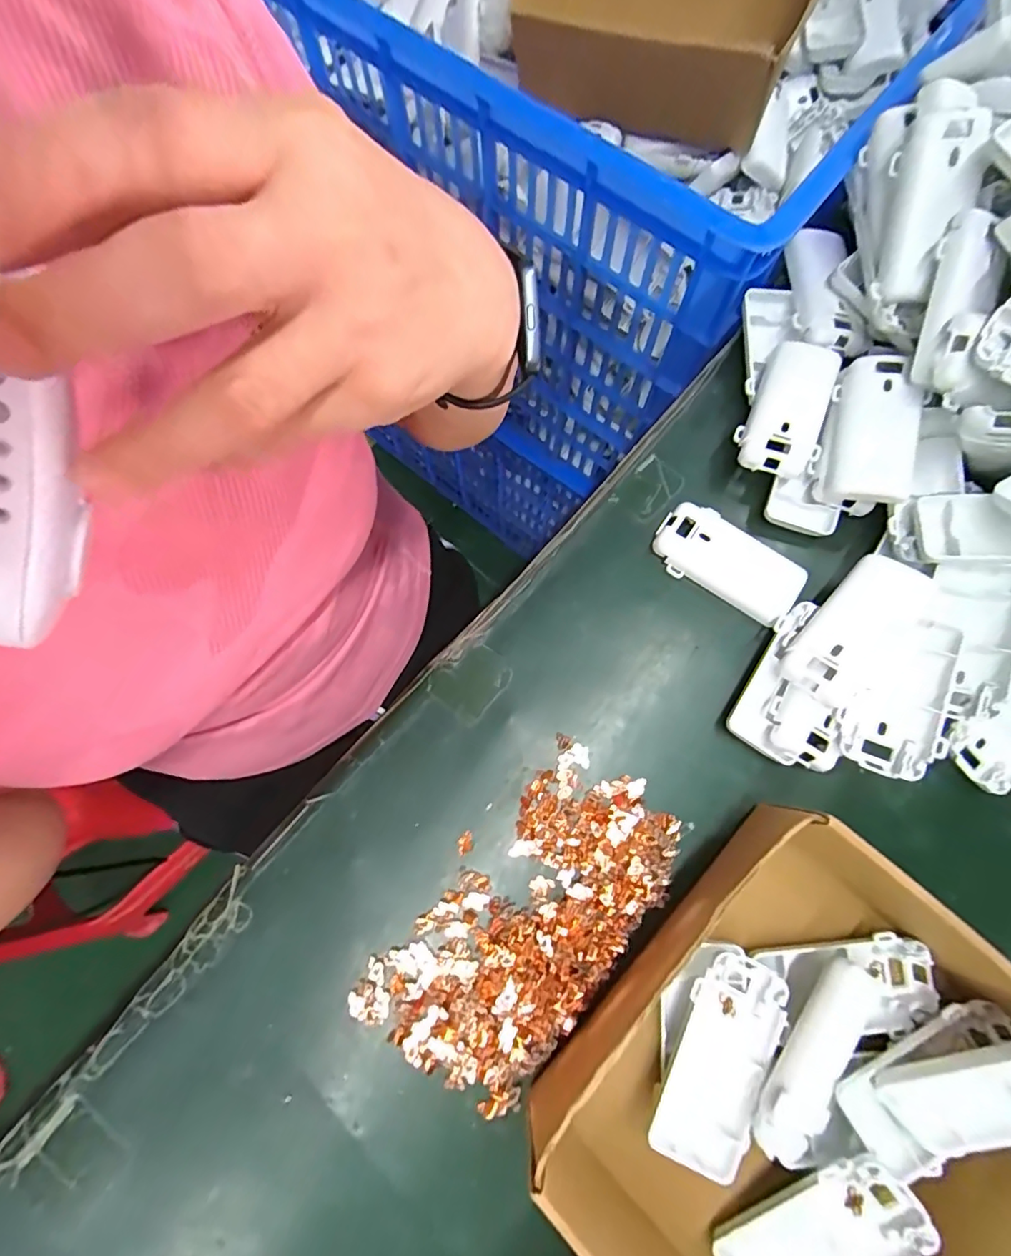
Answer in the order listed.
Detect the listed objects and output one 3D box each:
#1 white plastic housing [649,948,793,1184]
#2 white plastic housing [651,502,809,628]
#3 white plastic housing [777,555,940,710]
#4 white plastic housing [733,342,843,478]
[{"bbox_3d":[0.107,0.214,0.272,0.045,0.016,0.094,24,75,11],"label":"white plastic housing"},{"bbox_3d":[0.142,-0.043,0.351,0.092,0.012,0.045,35,80,9],"label":"white plastic housing"},{"bbox_3d":[0.207,0.000,0.319,0.046,0.010,0.098,41,81,10],"label":"white plastic housing"},{"bbox_3d":[0.185,-0.143,0.361,0.044,0.026,0.094,21,78,7],"label":"white plastic housing"}]

